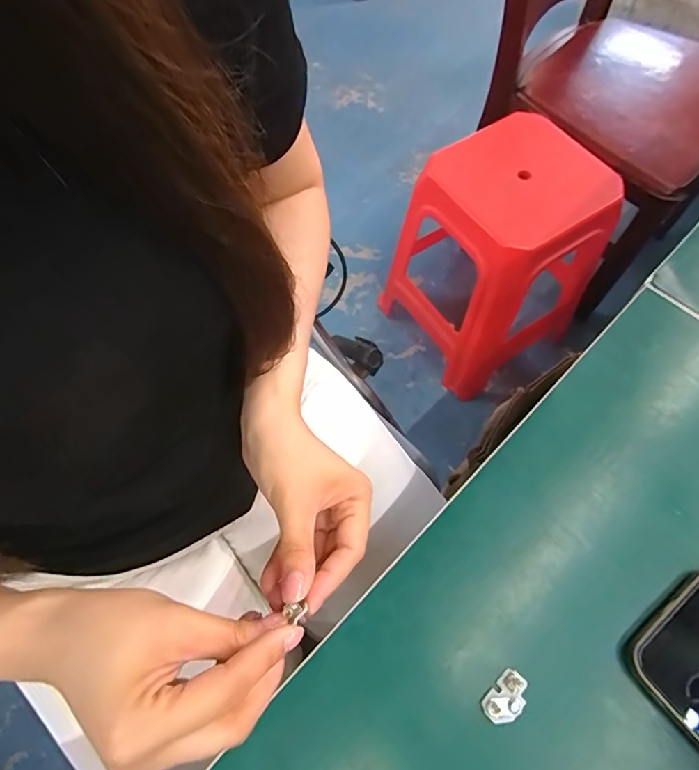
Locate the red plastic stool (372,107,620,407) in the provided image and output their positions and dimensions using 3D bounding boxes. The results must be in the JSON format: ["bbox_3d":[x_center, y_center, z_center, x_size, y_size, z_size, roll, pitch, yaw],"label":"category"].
[{"bbox_3d":[0.300,-0.259,0.984,0.315,0.400,0.325,-30,68,-12],"label":"red plastic stool"}]

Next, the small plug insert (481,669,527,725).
[{"bbox_3d":[0.083,0.165,0.246,0.026,0.004,0.016,-39,70,-17],"label":"small plug insert"}]

